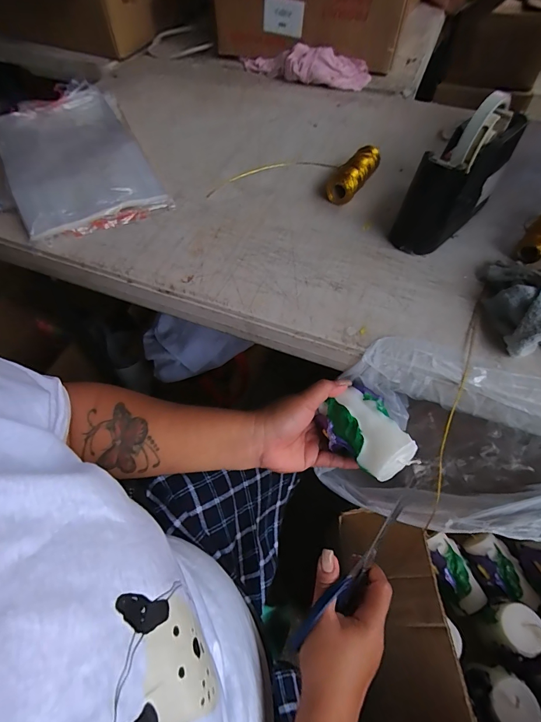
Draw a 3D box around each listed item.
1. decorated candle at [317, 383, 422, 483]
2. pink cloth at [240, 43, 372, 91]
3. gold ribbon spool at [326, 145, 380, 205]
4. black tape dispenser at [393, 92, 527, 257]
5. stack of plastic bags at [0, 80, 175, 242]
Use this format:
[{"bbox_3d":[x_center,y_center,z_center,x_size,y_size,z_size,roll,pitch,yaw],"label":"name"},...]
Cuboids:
[{"bbox_3d":[0.095,0.072,0.359,0.064,0.047,0.093,-19,59,-12],"label":"decorated candle"},{"bbox_3d":[0.061,-0.573,0.681,0.253,0.045,0.073,16,59,10],"label":"pink cloth"},{"bbox_3d":[0.116,-0.260,0.490,0.037,0.035,0.104,29,62,18],"label":"gold ribbon spool"},{"bbox_3d":[0.222,-0.216,0.410,0.067,0.124,0.172,39,65,22],"label":"black tape dispenser"},{"bbox_3d":[-0.290,-0.300,0.509,0.193,0.044,0.329,-24,60,-14],"label":"stack of plastic bags"}]

